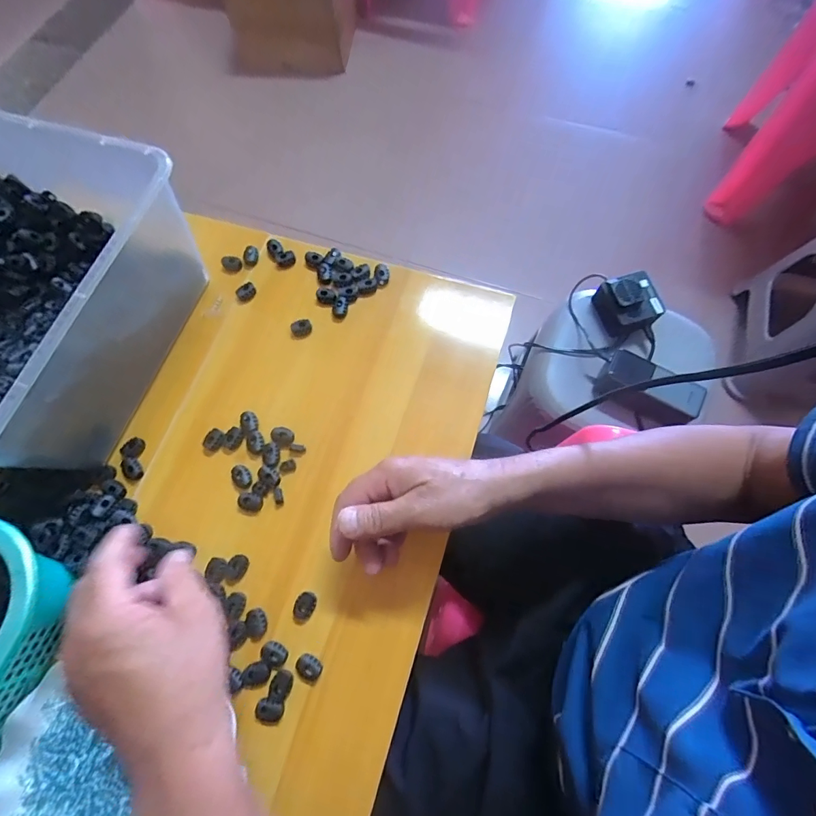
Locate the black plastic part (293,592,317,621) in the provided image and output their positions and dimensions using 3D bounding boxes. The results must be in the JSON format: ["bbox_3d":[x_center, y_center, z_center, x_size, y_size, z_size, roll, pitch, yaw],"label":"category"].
[{"bbox_3d":[-0.090,0.172,0.379,0.016,0.008,0.022,25,73,10],"label":"black plastic part"}]

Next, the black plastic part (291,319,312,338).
[{"bbox_3d":[-0.116,-0.087,0.471,0.022,0.010,0.017,-6,70,0],"label":"black plastic part"}]

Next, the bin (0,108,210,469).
[{"bbox_3d":[-0.374,-0.102,0.409,0.275,0.135,0.293,17,72,8],"label":"bin"}]

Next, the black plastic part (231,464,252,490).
[{"bbox_3d":[-0.161,0.066,0.420,0.017,0.006,0.025,-28,72,-8],"label":"black plastic part"}]

